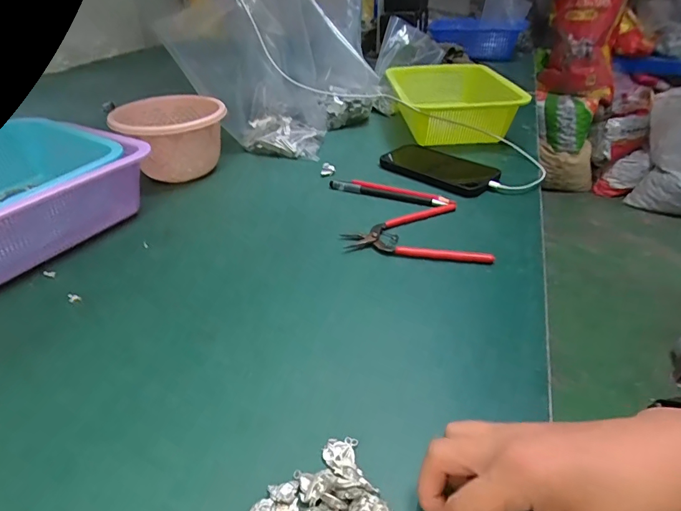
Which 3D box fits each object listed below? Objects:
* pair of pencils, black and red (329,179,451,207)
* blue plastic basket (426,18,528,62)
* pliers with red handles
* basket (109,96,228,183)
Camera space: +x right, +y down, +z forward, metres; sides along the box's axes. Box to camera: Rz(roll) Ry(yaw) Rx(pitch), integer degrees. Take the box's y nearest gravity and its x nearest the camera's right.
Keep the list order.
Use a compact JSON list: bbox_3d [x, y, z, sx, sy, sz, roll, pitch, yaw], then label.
[{"bbox_3d":[0.060,-0.082,0.535,0.154,0.012,0.019,13,37,19],"label":"pair of pencils, black and red"},{"bbox_3d":[0.355,-0.576,1.110,0.232,0.110,0.184,7,36,11],"label":"blue plastic basket"},{"bbox_3d":[0.087,-0.033,0.469,0.152,0.011,0.114,7,36,11],"label":"pliers with red handles"},{"bbox_3d":[-0.230,-0.160,0.589,0.142,0.091,0.128,-5,35,-5],"label":"basket"}]

